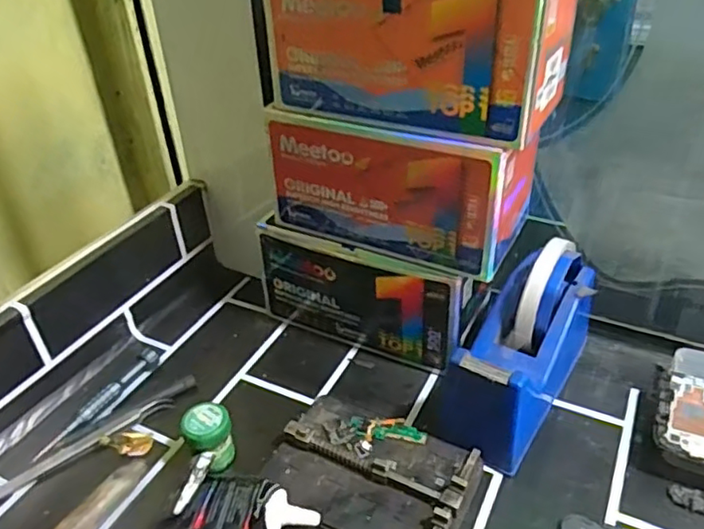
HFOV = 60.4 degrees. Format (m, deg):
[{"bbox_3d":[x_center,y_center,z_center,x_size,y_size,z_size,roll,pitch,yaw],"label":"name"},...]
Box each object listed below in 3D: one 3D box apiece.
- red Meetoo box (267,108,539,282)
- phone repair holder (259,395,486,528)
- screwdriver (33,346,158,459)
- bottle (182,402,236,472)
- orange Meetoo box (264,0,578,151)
[{"bbox_3d":[0.035,-0.068,0.444,0.177,0.090,0.082,16,40,24],"label":"red Meetoo box"},{"bbox_3d":[0.012,0.135,0.397,0.128,0.021,0.089,17,41,25],"label":"phone repair holder"},{"bbox_3d":[-0.190,0.105,0.461,0.012,0.016,0.114,16,41,24],"label":"screwdriver"},{"bbox_3d":[-0.096,0.119,0.412,0.030,0.043,0.032,-2,36,1],"label":"bottle"},{"bbox_3d":[0.040,-0.146,0.381,0.175,0.098,0.081,19,42,27],"label":"orange Meetoo box"}]

